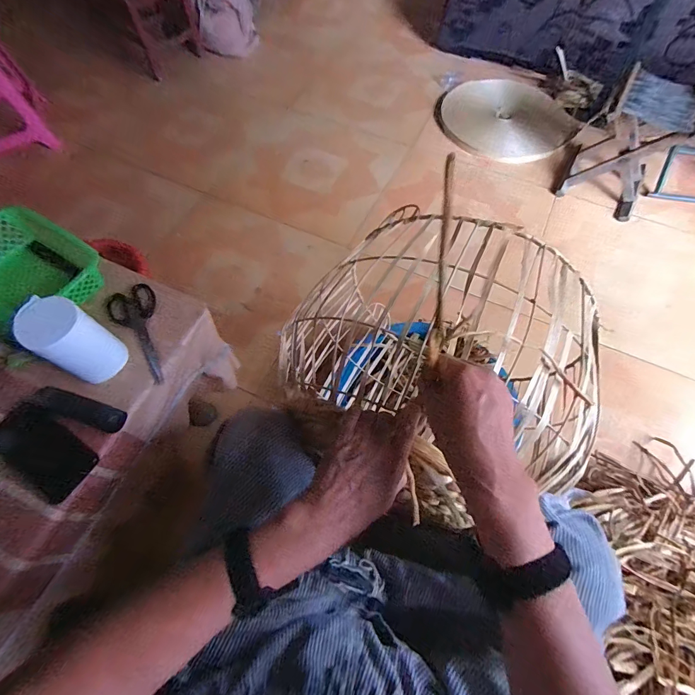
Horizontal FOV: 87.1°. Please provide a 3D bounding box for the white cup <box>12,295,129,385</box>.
[{"bbox_3d":[-0.399,-0.012,0.537,0.076,0.131,0.074,0,64,0],"label":"white cup"}]

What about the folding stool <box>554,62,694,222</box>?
[{"bbox_3d":[0.964,-0.697,1.251,0.274,0.320,0.331,31,68,13],"label":"folding stool"}]

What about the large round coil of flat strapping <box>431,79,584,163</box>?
[{"bbox_3d":[0.646,-0.944,1.525,0.545,0.050,0.440,32,68,14],"label":"large round coil of flat strapping"}]

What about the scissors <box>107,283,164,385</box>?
[{"bbox_3d":[-0.354,-0.020,0.614,0.075,0.014,0.181,-15,73,-12],"label":"scissors"}]

